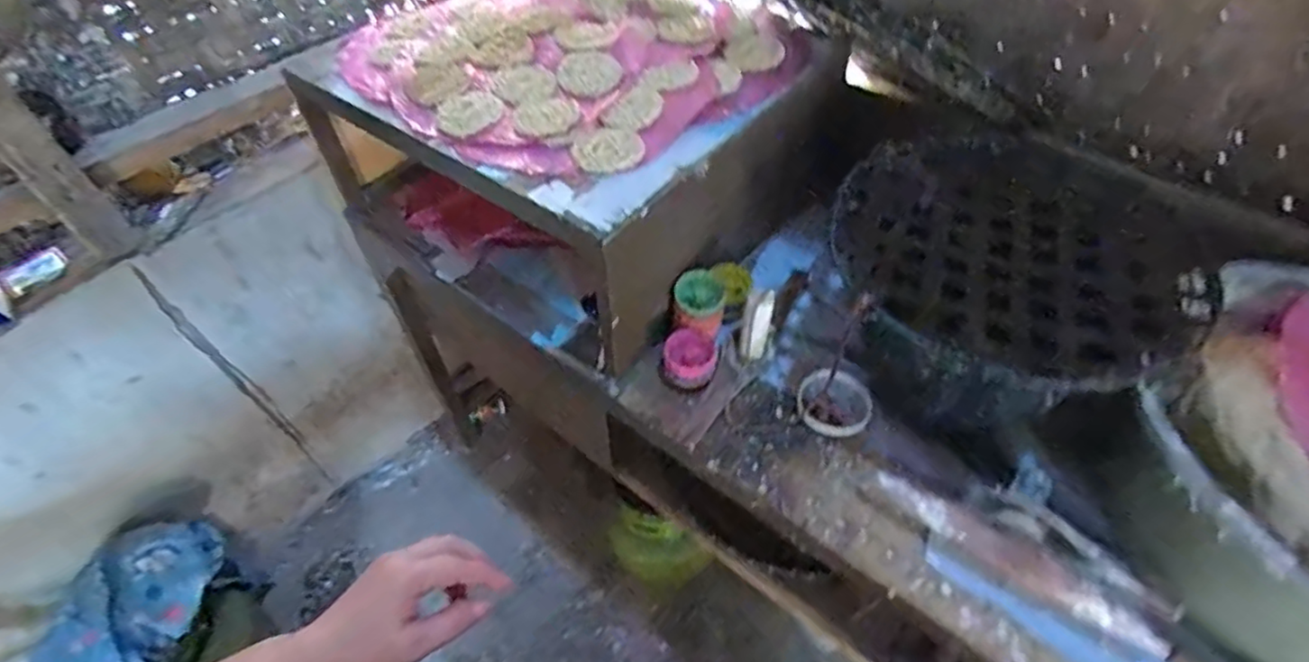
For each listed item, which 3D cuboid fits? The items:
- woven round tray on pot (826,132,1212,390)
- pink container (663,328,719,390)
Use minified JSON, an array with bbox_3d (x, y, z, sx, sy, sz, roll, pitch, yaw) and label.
[{"bbox_3d":[0.378,-0.099,0.666,0.341,0.026,0.344,-1,50,2],"label":"woven round tray on pot"},{"bbox_3d":[0.045,0.037,0.793,0.062,0.050,0.063,3,50,5],"label":"pink container"}]

